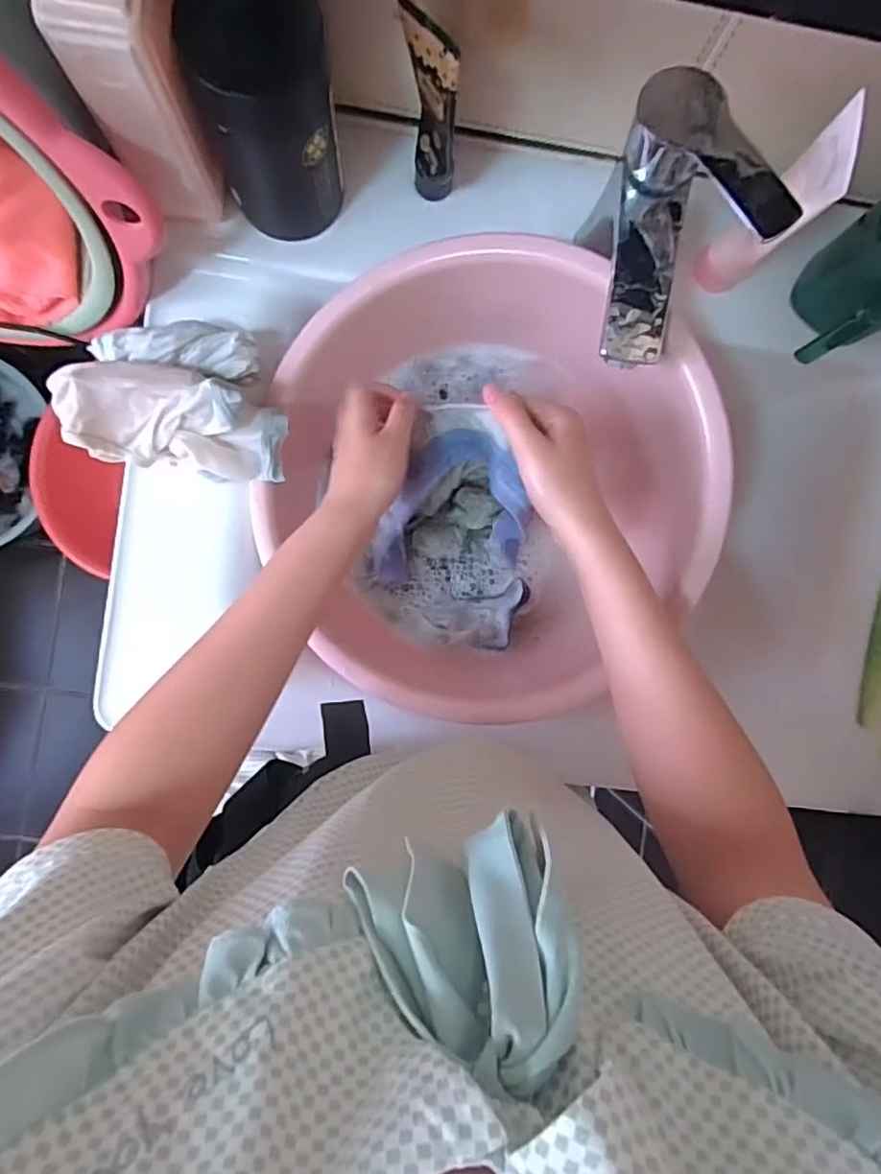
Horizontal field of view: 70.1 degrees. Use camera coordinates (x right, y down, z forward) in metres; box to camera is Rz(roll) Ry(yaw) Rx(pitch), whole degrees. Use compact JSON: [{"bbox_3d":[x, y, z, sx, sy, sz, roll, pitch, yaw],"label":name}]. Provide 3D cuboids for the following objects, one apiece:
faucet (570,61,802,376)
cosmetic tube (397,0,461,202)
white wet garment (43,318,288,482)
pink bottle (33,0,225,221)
[{"bbox_3d":[0.144,-0.219,0.411,0.092,0.135,0.145,0,89,-4],"label":"faucet"},{"bbox_3d":[-0.006,-0.312,0.417,0.021,0.144,0.045,-34,92,-4],"label":"cosmetic tube"},{"bbox_3d":[-0.186,-0.141,0.457,0.146,0.064,0.108,8,89,-4],"label":"white wet garment"},{"bbox_3d":[-0.173,-0.295,0.370,0.054,0.185,0.051,10,89,-4],"label":"pink bottle"}]

